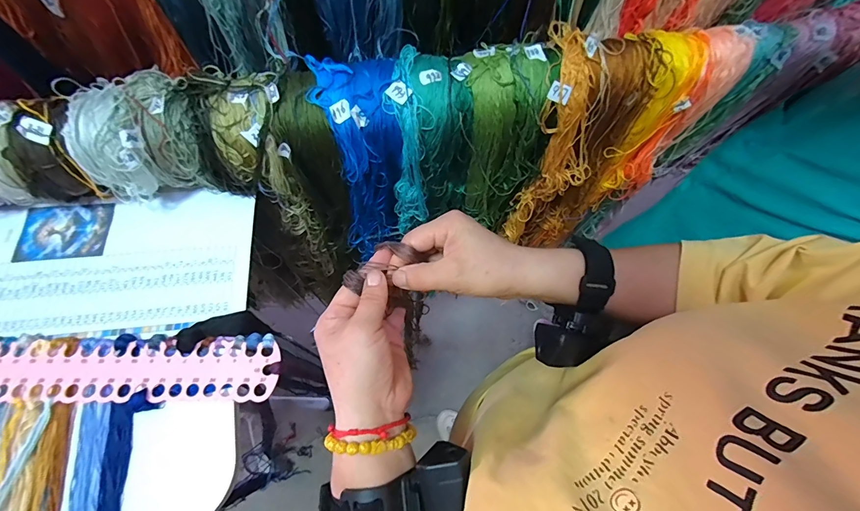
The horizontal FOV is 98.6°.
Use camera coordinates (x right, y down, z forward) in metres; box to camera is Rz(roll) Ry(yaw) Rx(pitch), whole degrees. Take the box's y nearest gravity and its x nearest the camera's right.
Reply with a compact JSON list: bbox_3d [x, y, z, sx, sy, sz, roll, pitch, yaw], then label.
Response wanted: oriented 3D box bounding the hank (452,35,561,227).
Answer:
[{"bbox_3d":[0.088,-0.147,0.526,0.108,0.274,0.108,-9,68,-6],"label":"hank"}]

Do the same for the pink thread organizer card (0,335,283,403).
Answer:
[{"bbox_3d":[-0.290,0.110,0.351,0.280,0.005,0.054,0,67,-3],"label":"pink thread organizer card"}]

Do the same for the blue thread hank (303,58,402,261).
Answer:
[{"bbox_3d":[-0.084,-0.117,0.512,0.092,0.279,0.120,-9,68,-6],"label":"blue thread hank"}]

